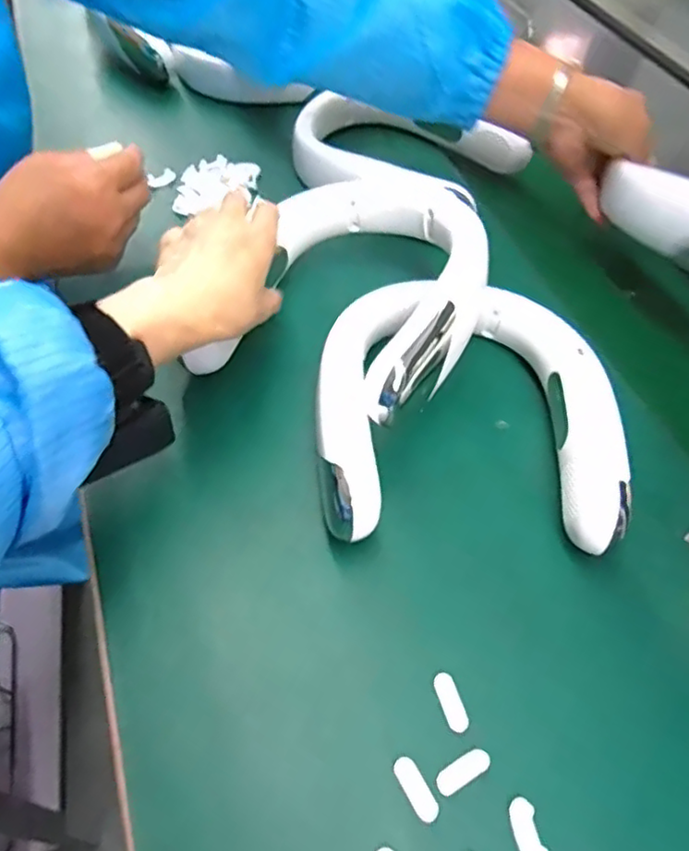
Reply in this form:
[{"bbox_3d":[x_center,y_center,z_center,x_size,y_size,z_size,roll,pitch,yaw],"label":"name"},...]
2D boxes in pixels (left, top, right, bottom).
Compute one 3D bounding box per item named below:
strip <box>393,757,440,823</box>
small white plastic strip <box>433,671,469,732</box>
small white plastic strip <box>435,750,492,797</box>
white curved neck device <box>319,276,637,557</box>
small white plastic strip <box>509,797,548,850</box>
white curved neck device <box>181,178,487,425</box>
[{"bbox_3d":[0.034,0.172,0.296,0.011,0.004,0.028,-25,59,-21],"label":"strip"},{"bbox_3d":[0.055,0.142,0.320,0.011,0.004,0.028,-13,55,-13],"label":"small white plastic strip"},{"bbox_3d":[0.058,0.167,0.301,0.029,0.004,0.011,-24,59,-20],"label":"small white plastic strip"},{"bbox_3d":[0.074,-0.013,0.412,0.184,0.047,0.201,2,53,-3],"label":"white curved neck device"},{"bbox_3d":[0.085,0.188,0.287,0.012,0.004,0.028,-8,54,-10],"label":"small white plastic strip"},{"bbox_3d":[0.010,-0.100,0.440,0.167,0.065,0.216,17,54,9],"label":"white curved neck device"}]

